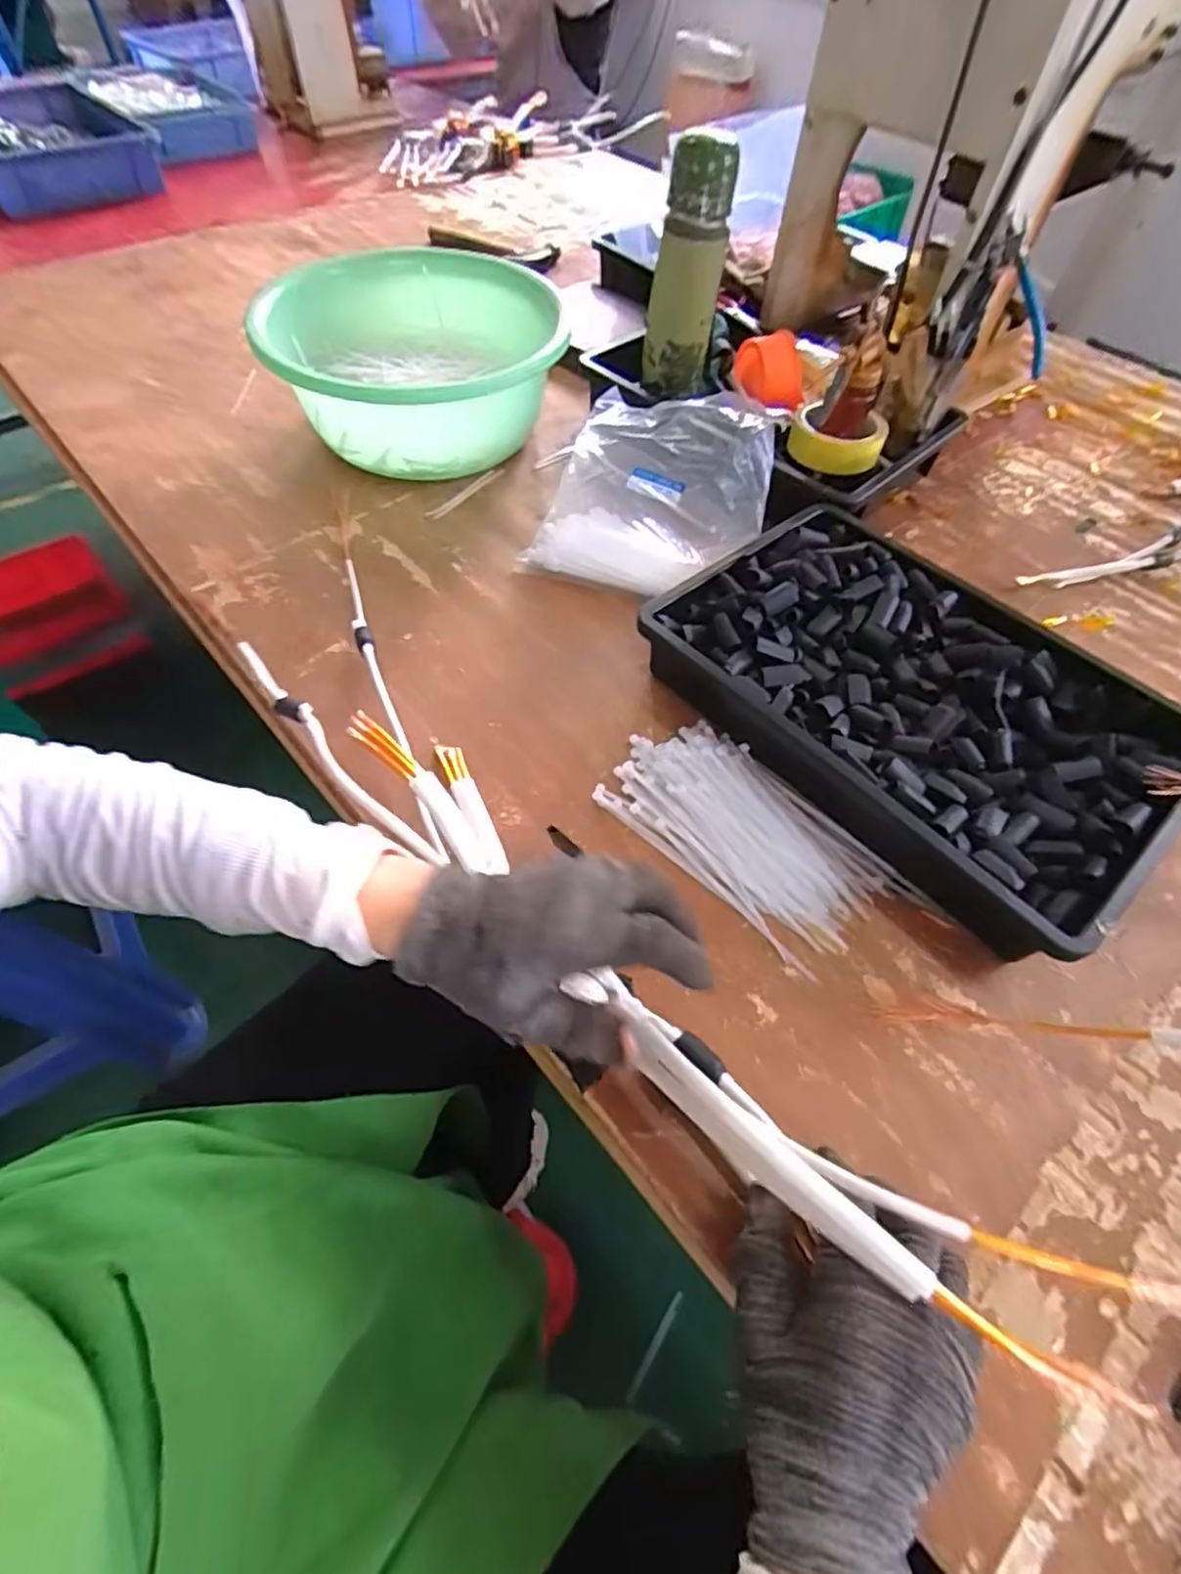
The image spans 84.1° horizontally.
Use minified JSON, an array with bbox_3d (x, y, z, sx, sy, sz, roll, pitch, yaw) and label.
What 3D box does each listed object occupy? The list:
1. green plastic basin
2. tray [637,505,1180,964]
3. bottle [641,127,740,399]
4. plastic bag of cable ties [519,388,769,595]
[{"bbox_3d":[-0.183,-0.445,0.706,0.285,0.130,0.300,2,55,-2],"label":"green plastic basin"},{"bbox_3d":[0.242,-0.066,0.510,0.247,0.067,0.360,-36,65,-25],"label":"tray"},{"bbox_3d":[0.097,-0.523,0.658,0.067,0.189,0.071,5,56,3],"label":"bottle"},{"bbox_3d":[0.068,-0.288,0.644,0.194,0.045,0.226,19,76,9],"label":"plastic bag of cable ties"}]

